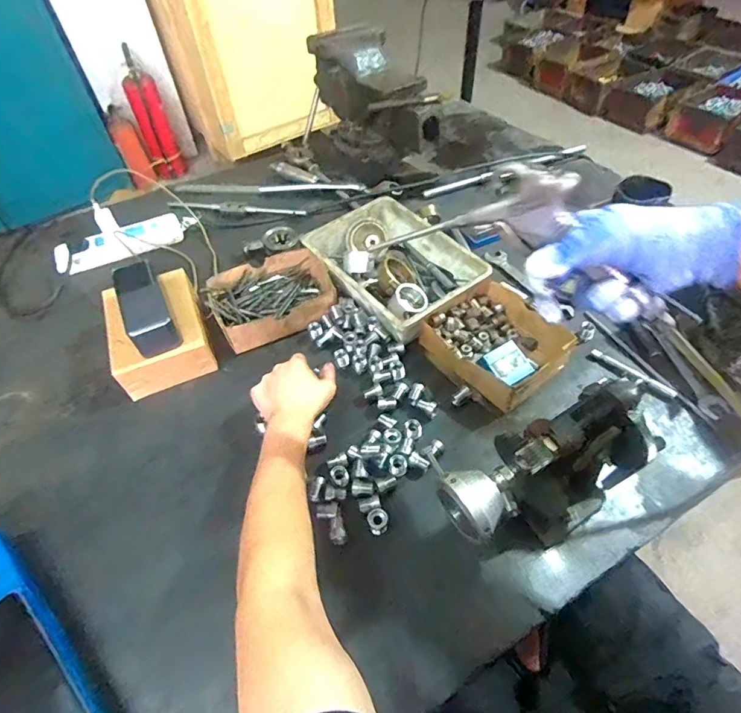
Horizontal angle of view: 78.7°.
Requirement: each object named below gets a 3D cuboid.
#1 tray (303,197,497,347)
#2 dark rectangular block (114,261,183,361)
[{"bbox_3d":[0.031,-0.137,0.687,0.170,0.058,0.249,-31,55,-20],"label":"tray"},{"bbox_3d":[-0.293,-0.064,0.590,0.056,0.049,0.128,-25,53,-16],"label":"dark rectangular block"}]

